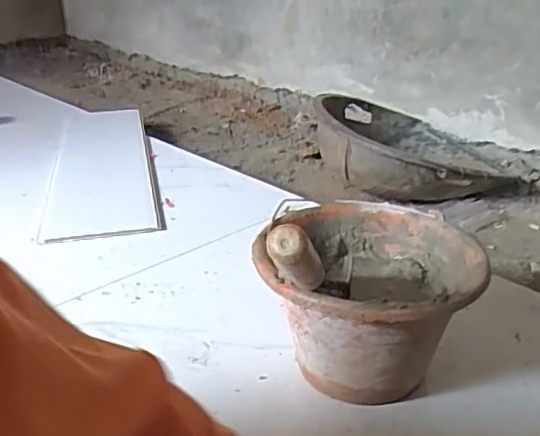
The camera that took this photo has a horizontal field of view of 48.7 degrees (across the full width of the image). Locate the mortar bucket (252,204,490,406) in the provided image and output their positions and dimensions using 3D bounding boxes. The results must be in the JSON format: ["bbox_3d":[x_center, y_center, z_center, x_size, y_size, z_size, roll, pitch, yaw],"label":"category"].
[{"bbox_3d":[0.123,0.113,0.721,0.233,0.172,0.256,-1,22,1],"label":"mortar bucket"}]

